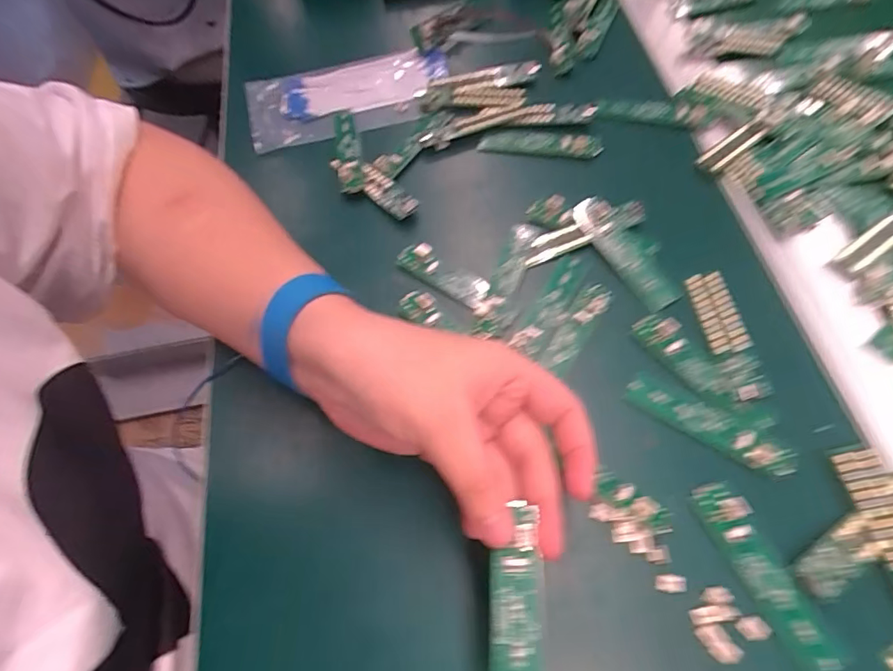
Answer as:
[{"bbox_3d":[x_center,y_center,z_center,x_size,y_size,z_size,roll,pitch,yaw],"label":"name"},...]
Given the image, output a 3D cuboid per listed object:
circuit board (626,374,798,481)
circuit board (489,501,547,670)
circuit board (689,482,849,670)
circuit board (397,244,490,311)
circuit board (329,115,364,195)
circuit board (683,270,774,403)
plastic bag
[{"bbox_3d":[0.137,0.046,0.264,0.083,0.007,0.020,32,69,18],"label":"circuit board"},{"bbox_3d":[0.027,0.110,0.193,0.021,0.005,0.082,2,65,5],"label":"circuit board"},{"bbox_3d":[0.146,0.107,0.229,0.019,0.009,0.084,-23,64,-8],"label":"circuit board"},{"bbox_3d":[-0.002,-0.040,0.311,0.062,0.009,0.019,32,69,18],"label":"circuit board"},{"bbox_3d":[-0.074,-0.133,0.365,0.022,0.008,0.073,-10,63,-1],"label":"circuit board"},{"bbox_3d":[0.157,-0.002,0.282,0.023,0.009,0.080,-5,63,1],"label":"circuit board"},{"bbox_3d":[-0.078,-0.190,0.403,0.159,0.017,0.078,-12,63,-3],"label":"plastic bag"}]

